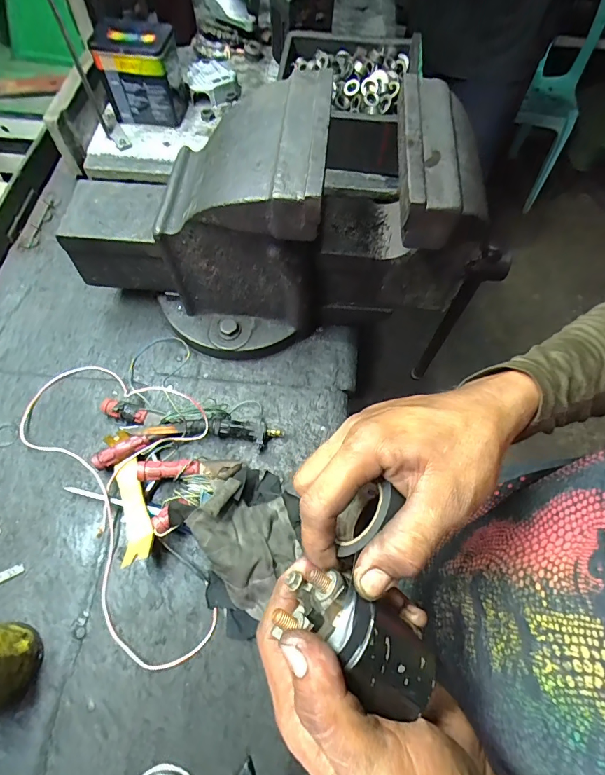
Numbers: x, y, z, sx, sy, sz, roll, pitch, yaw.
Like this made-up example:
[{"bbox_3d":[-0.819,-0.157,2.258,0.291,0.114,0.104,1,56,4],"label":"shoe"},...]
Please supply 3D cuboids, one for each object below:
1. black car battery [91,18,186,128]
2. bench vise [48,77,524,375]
[{"bbox_3d":[-0.296,-0.566,0.716,0.128,0.132,0.104,5,64,1],"label":"black car battery"},{"bbox_3d":[-0.022,-0.185,0.499,0.545,0.278,0.186,0,65,-2],"label":"bench vise"}]

